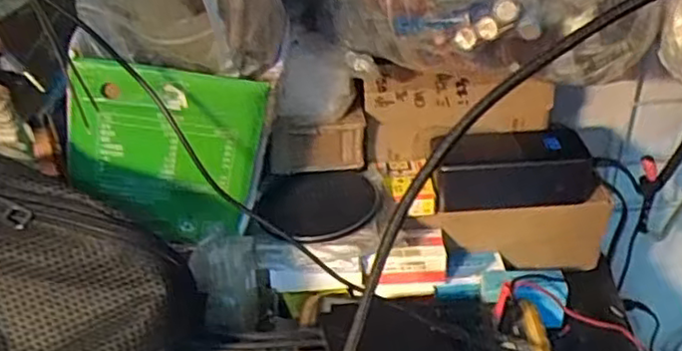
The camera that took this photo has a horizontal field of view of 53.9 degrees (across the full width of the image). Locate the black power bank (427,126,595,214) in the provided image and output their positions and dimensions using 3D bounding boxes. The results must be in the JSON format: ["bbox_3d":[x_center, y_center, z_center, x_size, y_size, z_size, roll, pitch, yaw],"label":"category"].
[{"bbox_3d":[0.146,-0.009,0.580,0.133,0.054,0.057,-4,33,0],"label":"black power bank"}]

